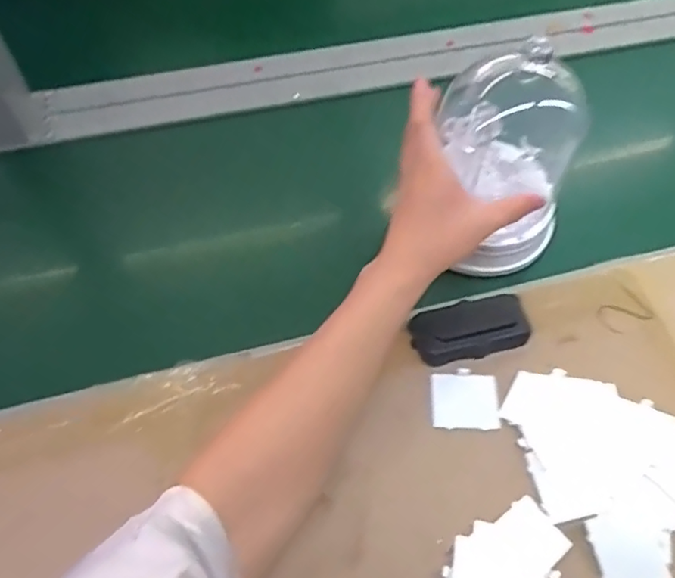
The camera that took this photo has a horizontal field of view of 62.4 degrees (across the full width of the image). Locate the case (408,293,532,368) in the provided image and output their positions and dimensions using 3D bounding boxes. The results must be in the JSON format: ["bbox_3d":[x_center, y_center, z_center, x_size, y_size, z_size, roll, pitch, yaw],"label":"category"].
[{"bbox_3d":[0.122,0.036,0.504,0.106,0.023,0.049,-15,63,-11],"label":"case"}]

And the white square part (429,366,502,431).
[{"bbox_3d":[0.111,0.096,0.484,0.057,0.004,0.051,4,61,0],"label":"white square part"}]

